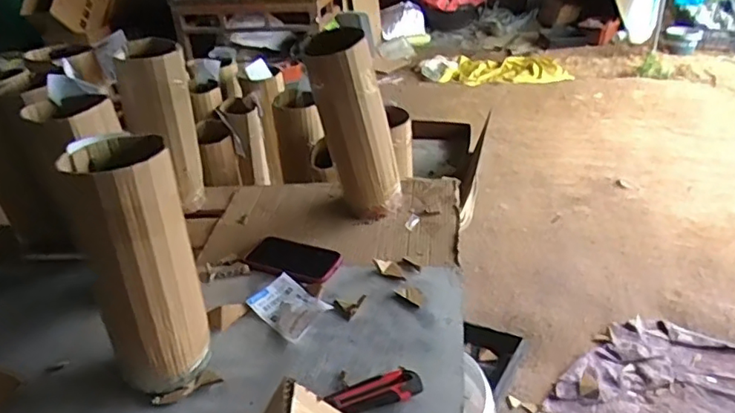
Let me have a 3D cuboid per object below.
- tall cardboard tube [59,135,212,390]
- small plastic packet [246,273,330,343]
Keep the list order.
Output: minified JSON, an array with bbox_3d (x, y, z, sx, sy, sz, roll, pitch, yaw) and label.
[{"bbox_3d":[-0.276,0.077,0.709,0.136,0.309,0.113,-26,37,-28],"label":"tall cardboard tube"},{"bbox_3d":[-0.121,0.147,0.852,0.076,0.016,0.120,-31,40,-34],"label":"small plastic packet"}]

